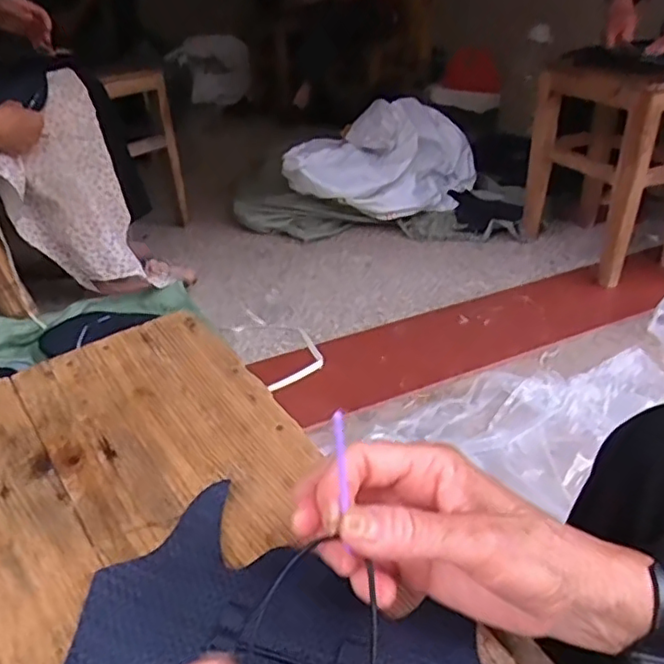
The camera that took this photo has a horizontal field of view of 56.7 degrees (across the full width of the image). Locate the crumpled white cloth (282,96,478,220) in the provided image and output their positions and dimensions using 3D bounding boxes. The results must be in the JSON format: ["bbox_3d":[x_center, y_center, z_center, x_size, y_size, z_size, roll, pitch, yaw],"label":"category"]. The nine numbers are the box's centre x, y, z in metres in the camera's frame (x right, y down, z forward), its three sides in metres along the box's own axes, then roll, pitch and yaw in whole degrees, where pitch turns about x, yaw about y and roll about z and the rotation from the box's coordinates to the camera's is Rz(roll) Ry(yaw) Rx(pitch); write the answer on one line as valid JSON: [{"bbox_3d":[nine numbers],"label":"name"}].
[{"bbox_3d":[0.143,-0.460,1.646,0.461,0.222,0.342,6,33,13],"label":"crumpled white cloth"}]

